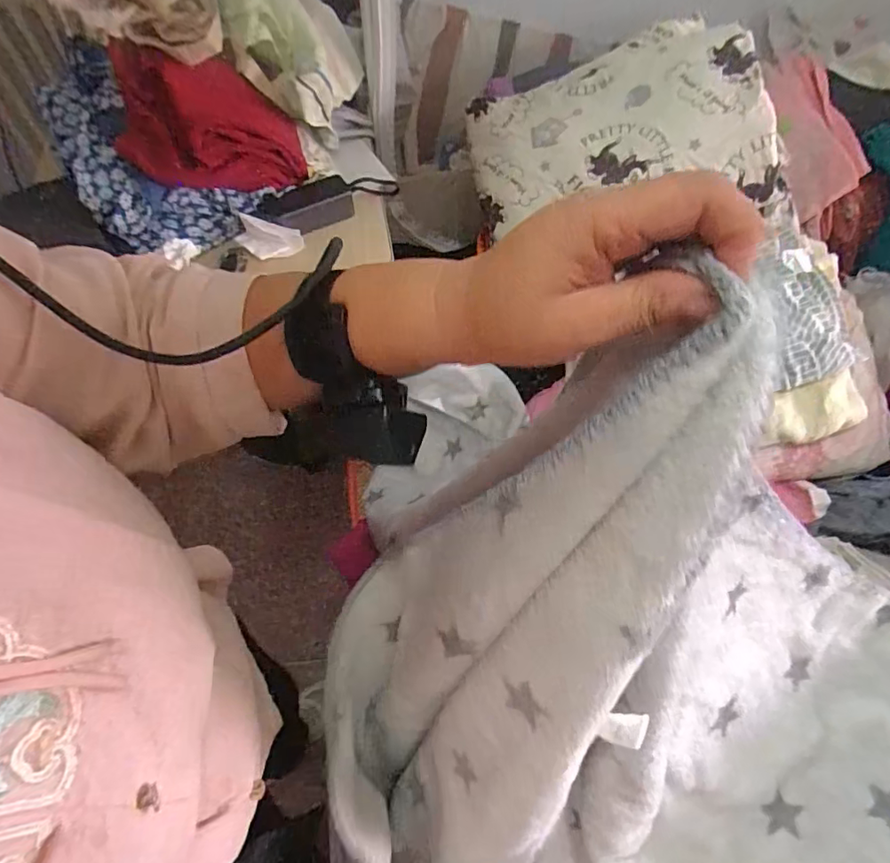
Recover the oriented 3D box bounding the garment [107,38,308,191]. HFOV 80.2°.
[{"bbox_3d":[-0.362,-0.477,0.812,0.250,0.125,0.202,-14,62,-9],"label":"garment"}]

